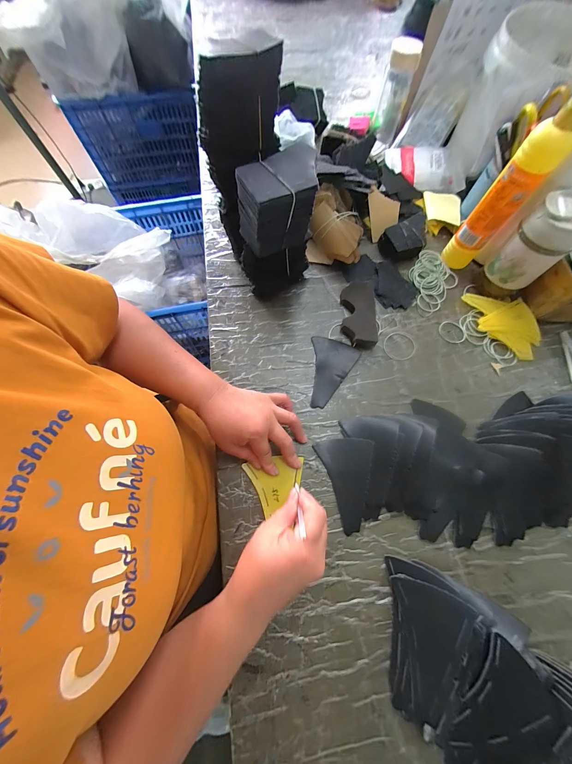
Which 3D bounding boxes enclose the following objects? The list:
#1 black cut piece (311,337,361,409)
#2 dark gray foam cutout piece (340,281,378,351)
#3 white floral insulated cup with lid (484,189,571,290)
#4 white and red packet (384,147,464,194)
[{"bbox_3d":[0.065,-0.019,0.429,0.078,0.006,0.122,25,72,8],"label":"black cut piece"},{"bbox_3d":[0.127,-0.122,0.453,0.057,0.026,0.133,3,70,0],"label":"dark gray foam cutout piece"},{"bbox_3d":[0.393,-0.215,0.404,0.076,0.121,0.078,-42,76,-14],"label":"white floral insulated cup with lid"},{"bbox_3d":[0.307,-0.477,0.572,0.167,0.035,0.104,9,70,3],"label":"white and red packet"}]

